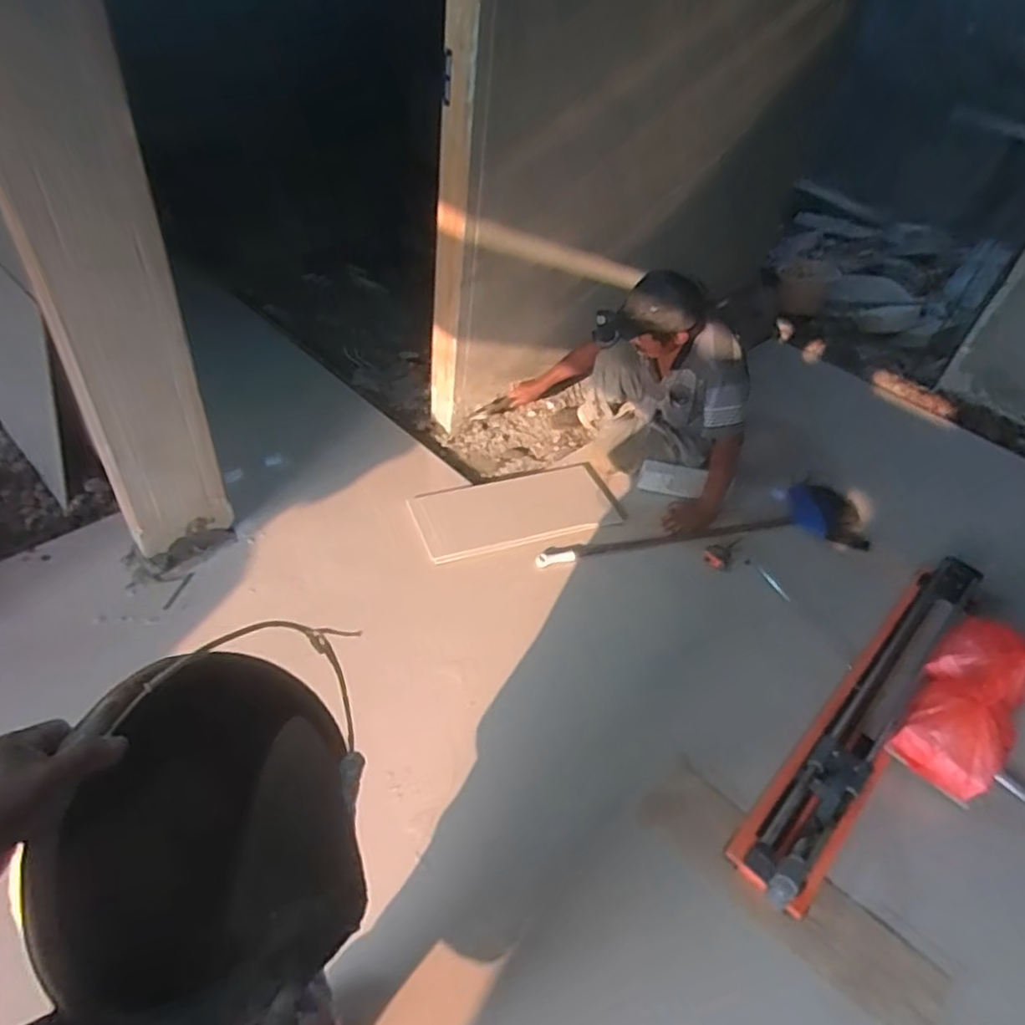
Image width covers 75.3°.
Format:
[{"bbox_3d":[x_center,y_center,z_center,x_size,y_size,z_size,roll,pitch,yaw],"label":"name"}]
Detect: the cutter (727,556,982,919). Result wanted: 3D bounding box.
[{"bbox_3d":[0.862,0.431,1.543,0.168,0.197,1.220,37,50,26],"label":"cutter"}]

